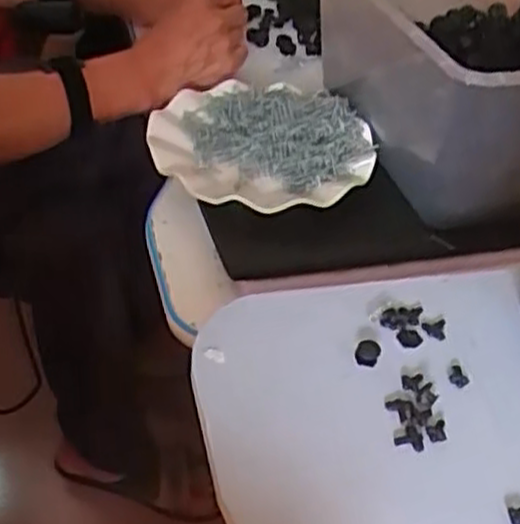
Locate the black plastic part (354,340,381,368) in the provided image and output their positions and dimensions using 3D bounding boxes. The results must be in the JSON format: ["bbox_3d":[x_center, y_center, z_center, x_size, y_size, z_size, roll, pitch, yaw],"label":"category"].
[{"bbox_3d":[0.059,0.049,0.424,0.013,0.006,0.015,16,42,11],"label":"black plastic part"}]

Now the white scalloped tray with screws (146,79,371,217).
[{"bbox_3d":[0.004,-0.098,0.650,0.173,0.028,0.187,32,47,27],"label":"white scalloped tray with screws"}]

